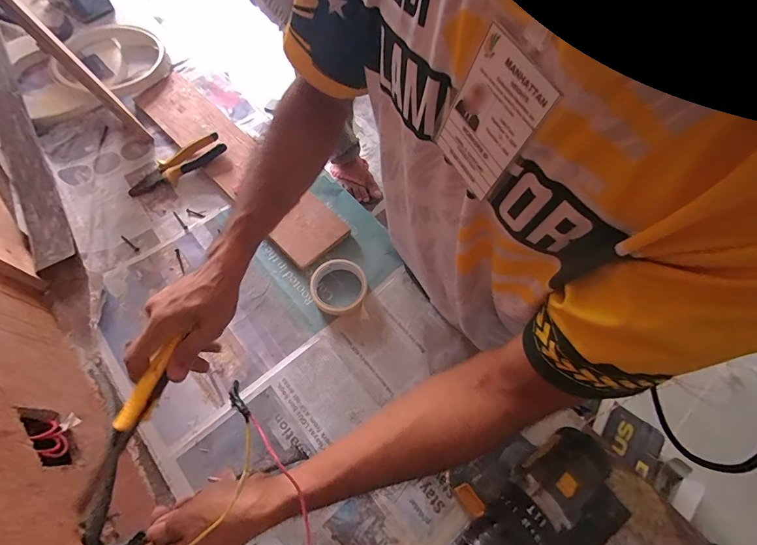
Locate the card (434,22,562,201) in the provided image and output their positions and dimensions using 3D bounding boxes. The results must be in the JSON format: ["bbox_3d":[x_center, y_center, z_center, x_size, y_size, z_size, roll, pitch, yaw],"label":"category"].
[{"bbox_3d":[0.064,-0.089,0.222,0.004,0.086,0.056,-23,72,-22],"label":"card"}]

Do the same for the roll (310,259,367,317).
[{"bbox_3d":[-0.065,0.023,0.612,0.091,0.022,0.089,0,65,-1],"label":"roll"}]

